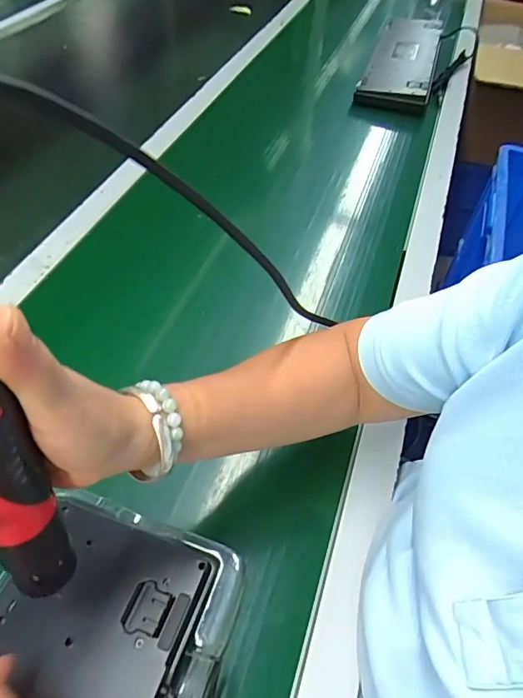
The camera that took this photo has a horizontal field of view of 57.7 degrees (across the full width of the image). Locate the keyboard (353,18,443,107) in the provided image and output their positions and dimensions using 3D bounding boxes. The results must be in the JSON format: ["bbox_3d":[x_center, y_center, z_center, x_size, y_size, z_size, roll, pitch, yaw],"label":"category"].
[{"bbox_3d":[0.300,-0.617,0.985,0.128,0.023,0.462,16,53,9],"label":"keyboard"}]

